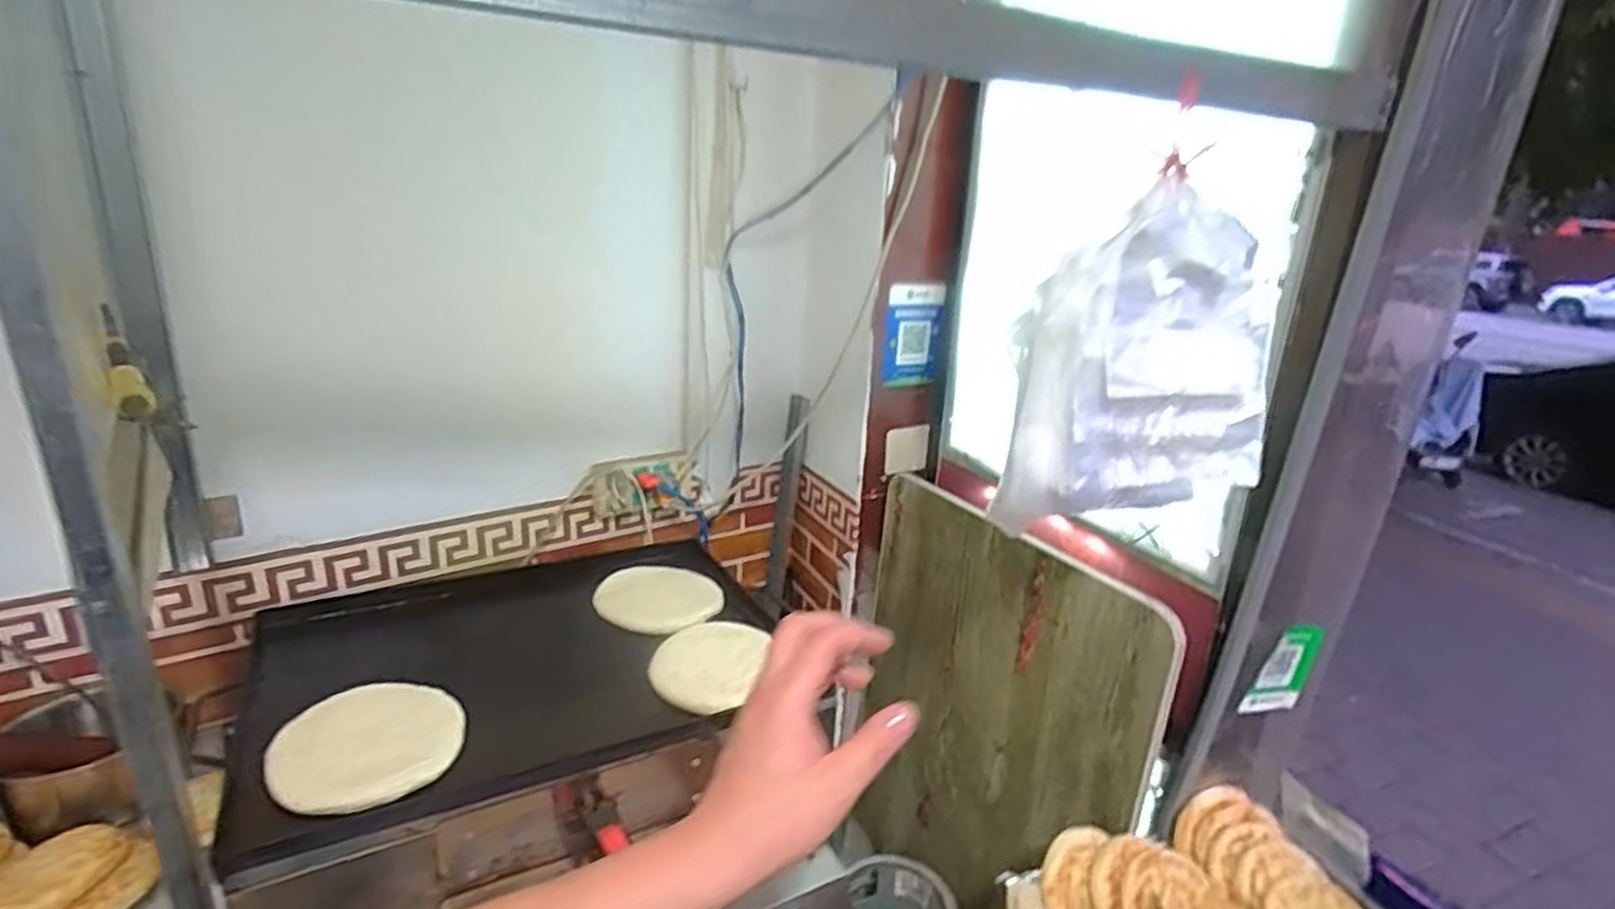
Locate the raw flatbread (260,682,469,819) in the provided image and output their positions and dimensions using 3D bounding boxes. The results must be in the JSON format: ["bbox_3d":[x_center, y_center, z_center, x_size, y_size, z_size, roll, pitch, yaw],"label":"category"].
[{"bbox_3d":[-0.493,0.322,0.877,0.184,0.018,0.196,3,18,-1],"label":"raw flatbread"}]

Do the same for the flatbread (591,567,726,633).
[{"bbox_3d":[-0.238,0.227,1.237,0.210,0.016,0.167,11,25,30],"label":"flatbread"}]

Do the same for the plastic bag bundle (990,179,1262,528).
[{"bbox_3d":[0.305,-0.074,0.705,0.237,0.281,0.081,-2,19,-18],"label":"plastic bag bundle"}]

